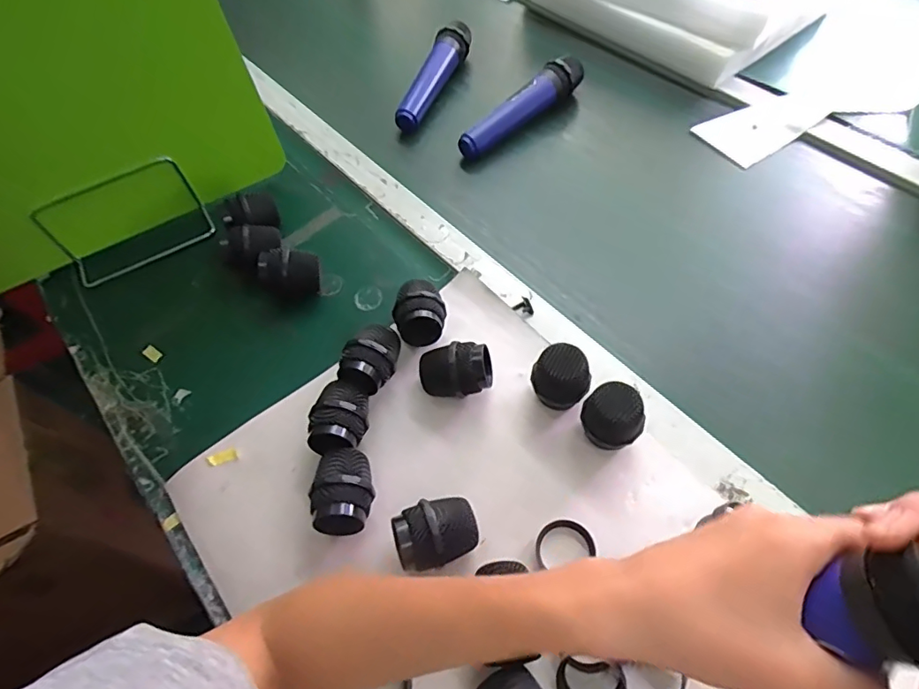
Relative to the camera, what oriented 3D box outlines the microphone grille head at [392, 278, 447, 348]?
[{"bbox_3d":[-0.037,-0.029,0.491,0.048,0.048,0.061,-7,59,-1],"label":"microphone grille head"}]

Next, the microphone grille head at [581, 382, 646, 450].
[{"bbox_3d":[0.122,0.062,0.421,0.038,0.060,0.044,-32,62,-15],"label":"microphone grille head"}]

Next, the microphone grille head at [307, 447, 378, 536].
[{"bbox_3d":[-0.091,0.114,0.408,0.044,0.041,0.063,0,59,4],"label":"microphone grille head"}]

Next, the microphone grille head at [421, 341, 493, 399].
[{"bbox_3d":[-0.002,0.024,0.458,0.060,0.046,0.041,1,59,4],"label":"microphone grille head"}]

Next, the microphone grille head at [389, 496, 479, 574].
[{"bbox_3d":[-0.017,0.141,0.386,0.059,0.044,0.046,-13,59,-4],"label":"microphone grille head"}]

